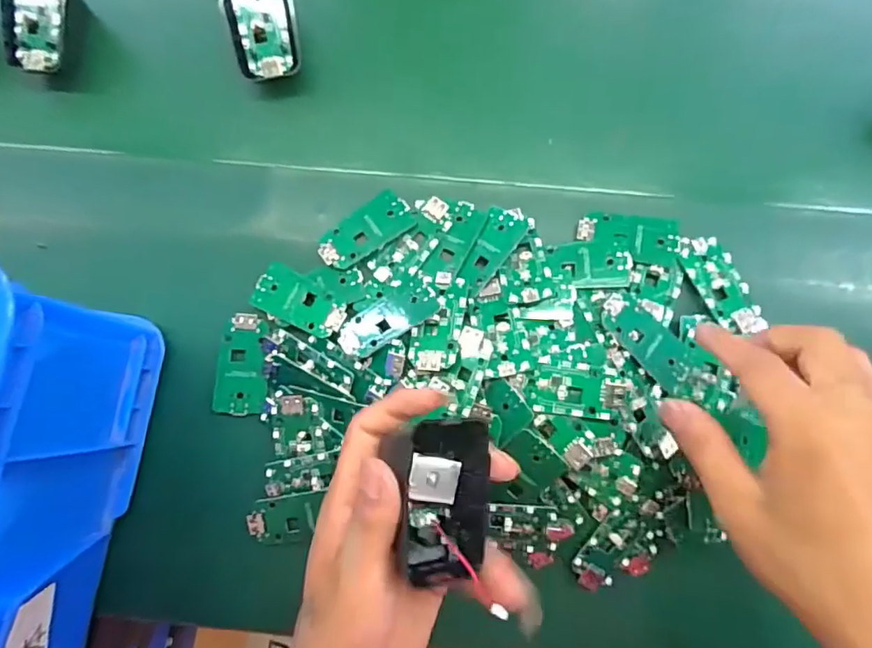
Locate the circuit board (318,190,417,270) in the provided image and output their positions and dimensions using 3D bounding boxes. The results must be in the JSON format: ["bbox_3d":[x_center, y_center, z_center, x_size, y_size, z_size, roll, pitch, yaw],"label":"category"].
[{"bbox_3d":[-0.045,-0.059,0.352,0.062,0.005,0.030,-37,83,-4],"label":"circuit board"}]

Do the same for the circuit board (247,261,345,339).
[{"bbox_3d":[-0.086,-0.014,0.341,0.062,0.005,0.031,27,88,15],"label":"circuit board"}]

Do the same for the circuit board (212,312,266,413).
[{"bbox_3d":[-0.123,0.026,0.346,0.032,0.007,0.063,4,82,2],"label":"circuit board"}]

